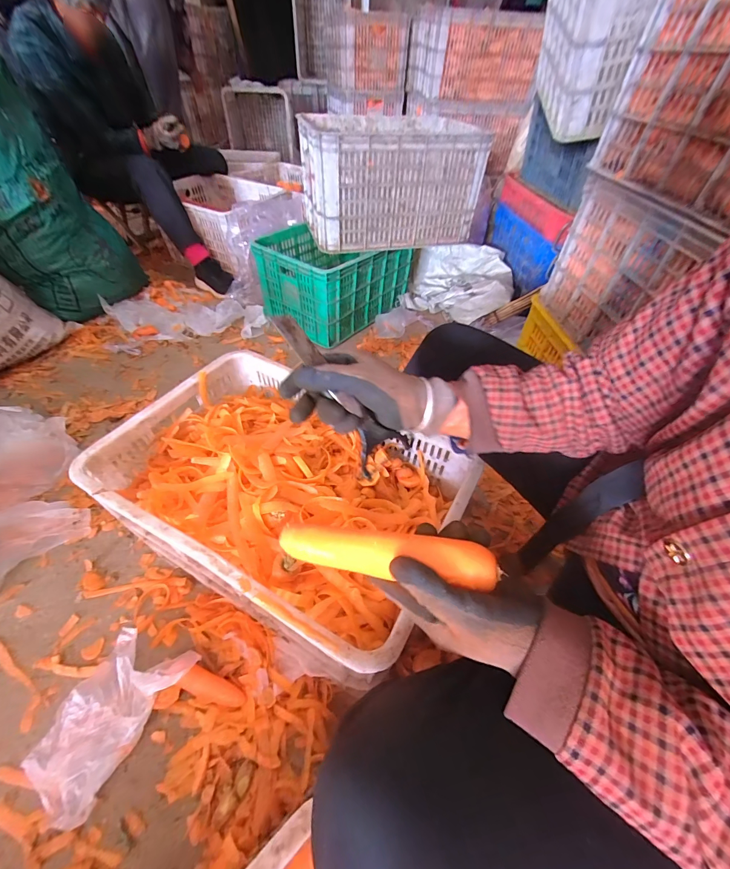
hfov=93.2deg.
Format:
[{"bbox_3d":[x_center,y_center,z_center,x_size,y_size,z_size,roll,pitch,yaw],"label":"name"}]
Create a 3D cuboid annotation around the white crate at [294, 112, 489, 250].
[{"bbox_3d":[0.064,-0.816,1.116,0.495,0.275,0.353,-12,50,-12],"label":"white crate"}]

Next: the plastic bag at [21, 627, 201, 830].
[{"bbox_3d":[-0.376,0.410,0.511,0.141,0.050,0.207,19,51,15],"label":"plastic bag"}]

